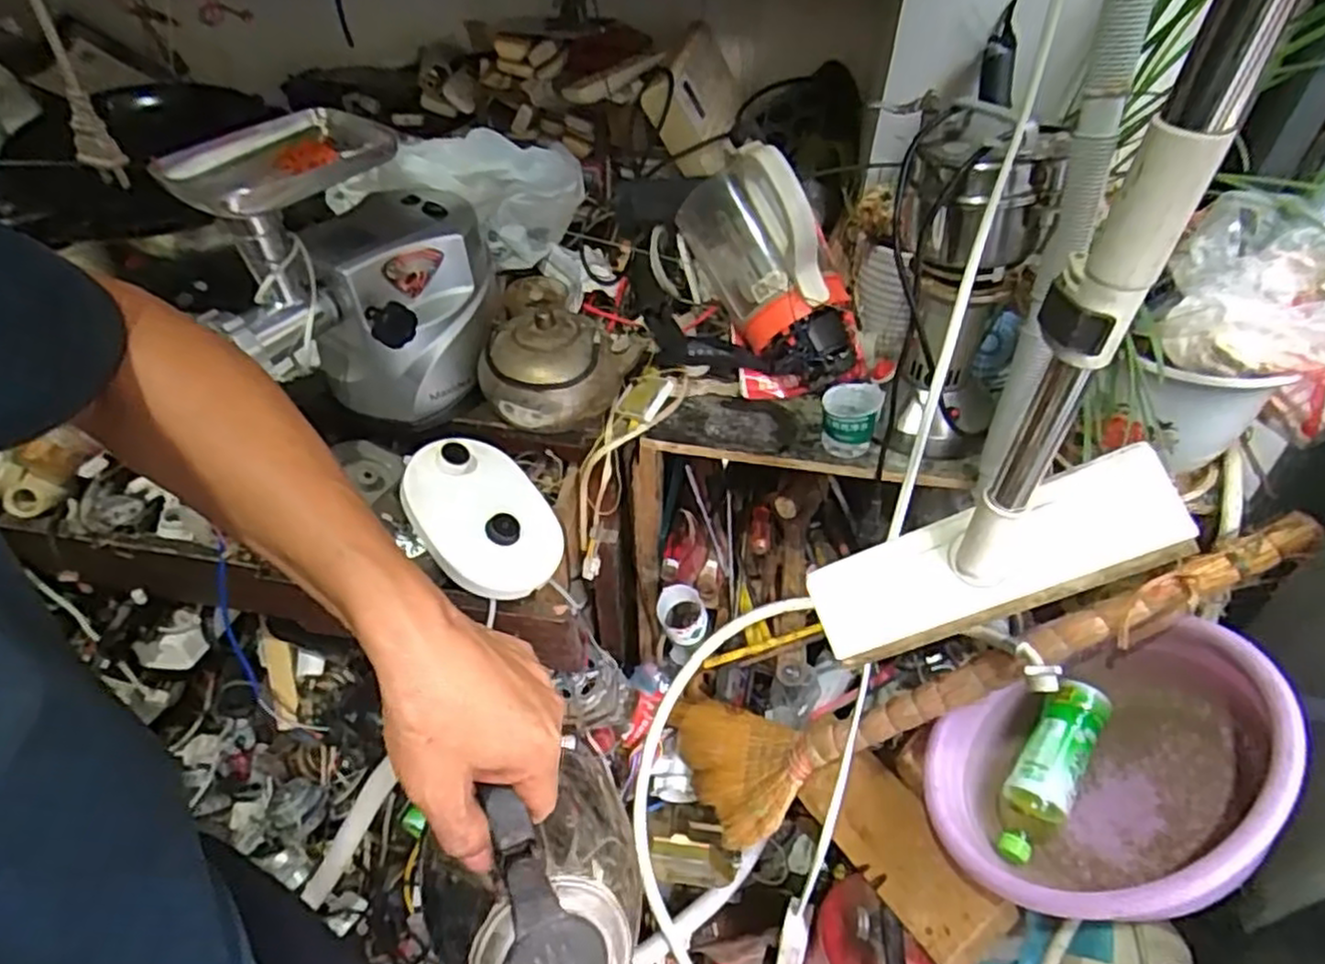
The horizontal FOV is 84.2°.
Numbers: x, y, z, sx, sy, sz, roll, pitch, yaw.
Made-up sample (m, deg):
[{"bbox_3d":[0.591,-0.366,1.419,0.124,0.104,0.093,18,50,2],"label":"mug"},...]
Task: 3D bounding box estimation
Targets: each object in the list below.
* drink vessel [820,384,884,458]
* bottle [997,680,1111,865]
[{"bbox_3d":[0.207,-0.071,0.822,0.059,0.077,0.063,2,49,-2],"label":"drink vessel"},{"bbox_3d":[0.426,0.314,0.803,0.072,0.066,0.203,29,76,20],"label":"bottle"}]

